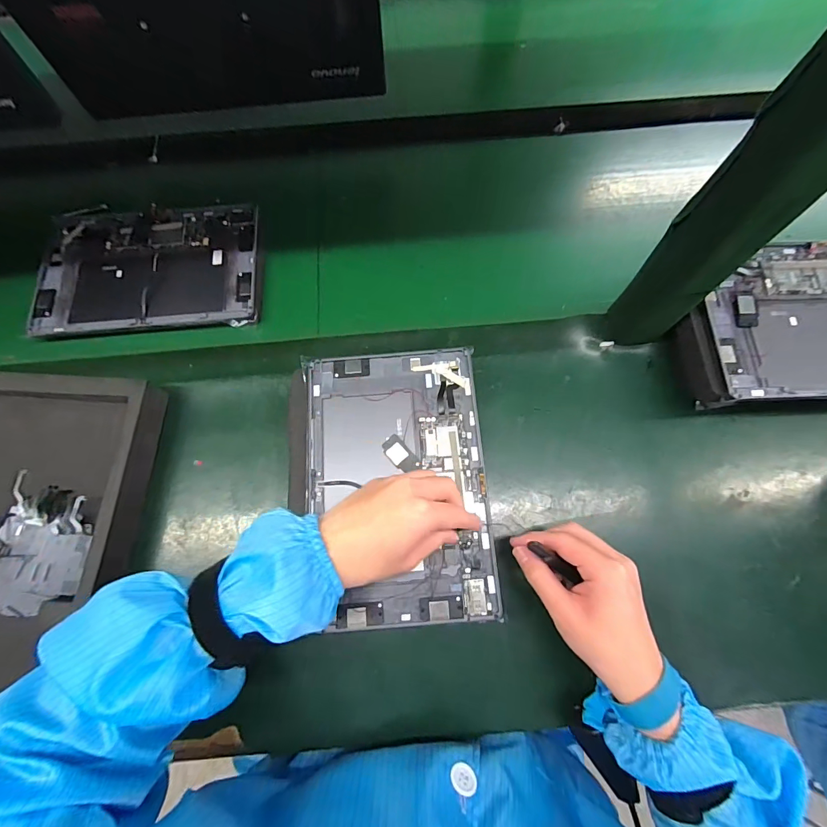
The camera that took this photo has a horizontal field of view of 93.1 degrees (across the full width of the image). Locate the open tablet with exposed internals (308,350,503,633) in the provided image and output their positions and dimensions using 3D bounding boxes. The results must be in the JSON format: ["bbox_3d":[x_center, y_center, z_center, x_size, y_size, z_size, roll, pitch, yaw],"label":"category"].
[{"bbox_3d":[-0.015,0.061,0.374,0.165,0.013,0.253,-4,72,-1],"label":"open tablet with exposed internals"}]

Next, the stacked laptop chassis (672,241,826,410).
[{"bbox_3d":[0.407,-0.088,0.410,0.262,0.061,0.168,-4,72,1],"label":"stacked laptop chassis"}]

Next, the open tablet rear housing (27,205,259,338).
[{"bbox_3d":[-0.320,-0.180,0.480,0.257,0.015,0.178,-5,72,1],"label":"open tablet rear housing"}]

